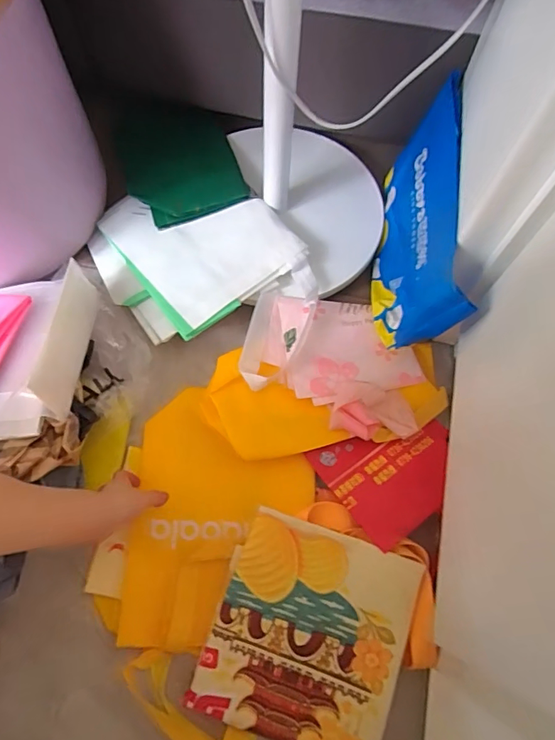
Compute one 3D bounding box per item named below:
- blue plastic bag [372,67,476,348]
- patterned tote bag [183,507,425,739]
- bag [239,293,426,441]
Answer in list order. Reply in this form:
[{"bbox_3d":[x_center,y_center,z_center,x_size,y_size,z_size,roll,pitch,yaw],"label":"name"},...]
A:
[{"bbox_3d":[0.183,-0.194,0.638,0.074,0.171,0.345,4,71,1],"label":"blue plastic bag"},{"bbox_3d":[0.037,0.299,0.537,0.214,0.037,0.224,17,72,6],"label":"patterned tote bag"},{"bbox_3d":[0.079,-0.017,0.648,0.248,0.035,0.174,27,73,9],"label":"bag"}]

